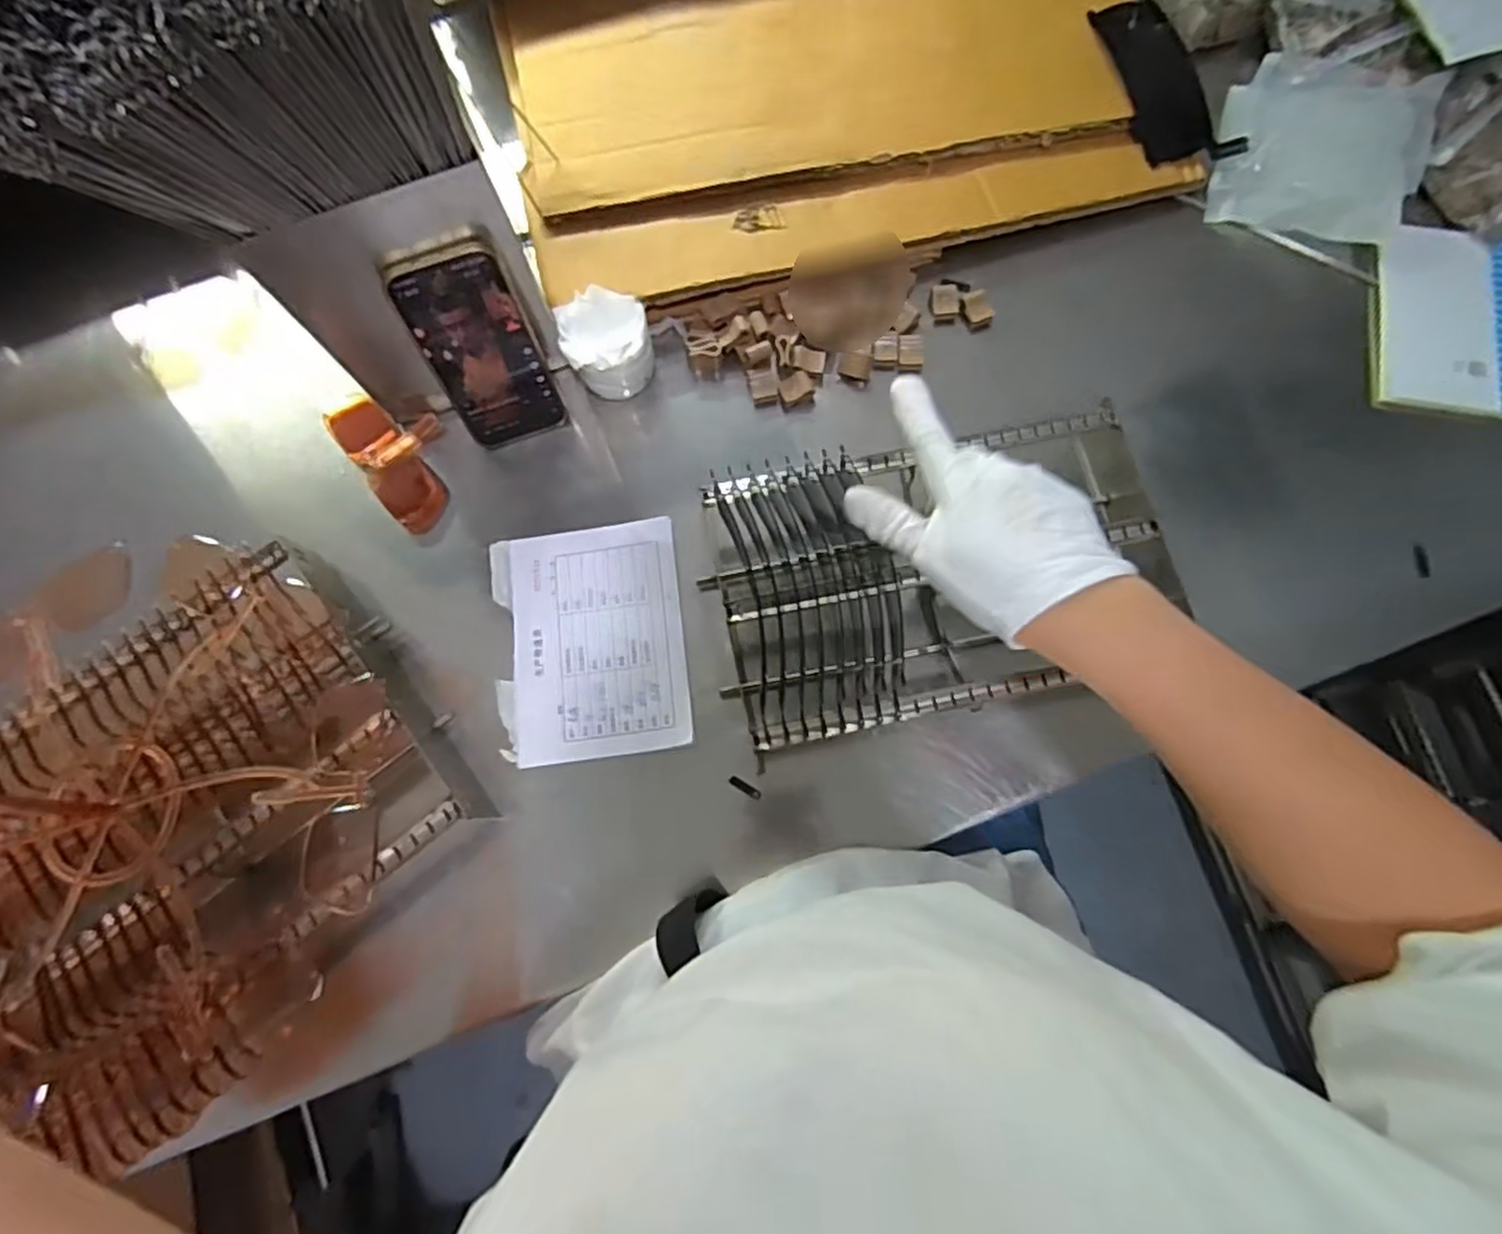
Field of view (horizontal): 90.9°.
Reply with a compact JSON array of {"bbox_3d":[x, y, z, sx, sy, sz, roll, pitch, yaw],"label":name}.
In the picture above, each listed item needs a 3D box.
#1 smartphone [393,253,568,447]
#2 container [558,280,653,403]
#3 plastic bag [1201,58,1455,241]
[{"bbox_3d":[-0.189,-0.185,0.534,0.072,0.154,0.008,-19,61,-6],"label":"smartphone"},{"bbox_3d":[-0.112,-0.212,0.587,0.066,0.064,0.069,0,76,0],"label":"container"},{"bbox_3d":[0.487,-0.411,0.630,0.153,0.042,0.173,13,76,3],"label":"plastic bag"}]

